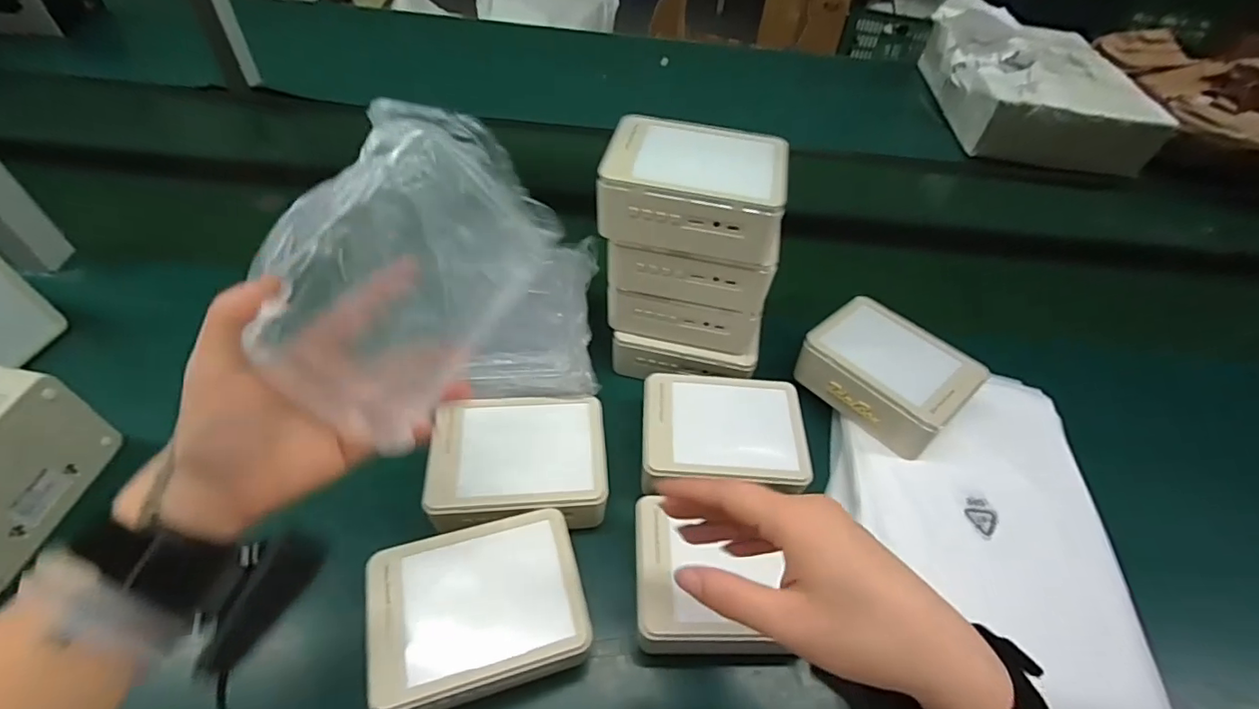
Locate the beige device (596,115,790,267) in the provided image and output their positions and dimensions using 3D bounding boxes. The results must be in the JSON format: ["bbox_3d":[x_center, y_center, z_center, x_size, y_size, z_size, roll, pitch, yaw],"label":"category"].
[{"bbox_3d":[0.053,-0.139,0.455,0.144,0.065,0.104,10,48,4],"label":"beige device"}]

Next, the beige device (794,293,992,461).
[{"bbox_3d":[0.251,0.014,0.539,0.111,0.053,0.144,-31,58,-28],"label":"beige device"}]

